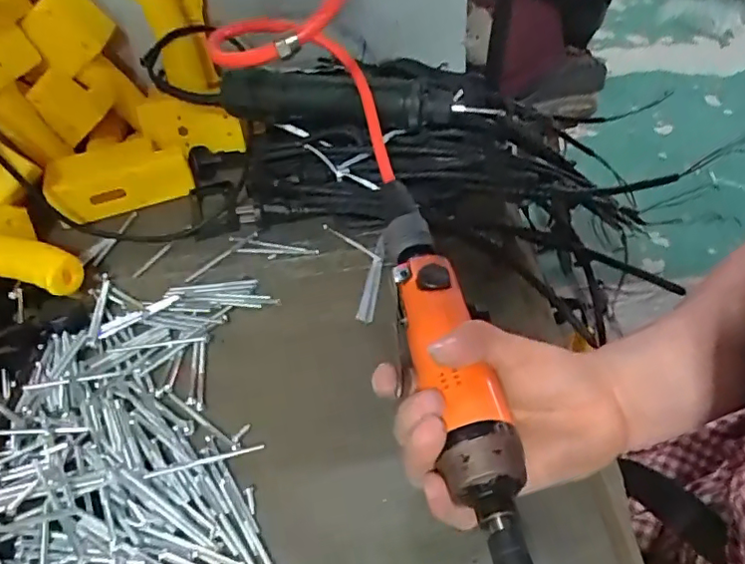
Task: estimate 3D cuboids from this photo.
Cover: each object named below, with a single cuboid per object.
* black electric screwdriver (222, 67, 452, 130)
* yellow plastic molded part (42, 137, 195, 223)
[{"bbox_3d":[-0.035,-0.171,0.518,0.214,0.041,0.057,-3,44,6],"label":"black electric screwdriver"},{"bbox_3d":[-0.239,-0.101,0.535,0.126,0.050,0.044,-16,45,-10],"label":"yellow plastic molded part"}]

